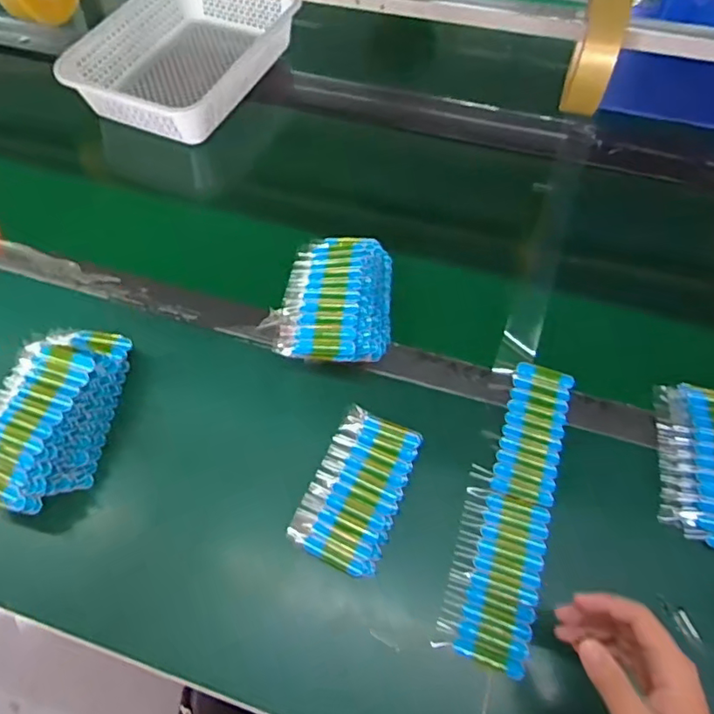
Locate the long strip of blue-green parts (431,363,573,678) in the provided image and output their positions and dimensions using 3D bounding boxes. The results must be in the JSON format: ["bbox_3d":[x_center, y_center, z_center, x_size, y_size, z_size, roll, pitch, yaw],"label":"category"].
[{"bbox_3d":[0.157,0.142,0.566,0.079,0.010,0.306,16,60,11],"label":"long strip of blue-green parts"}]

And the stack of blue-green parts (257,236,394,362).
[{"bbox_3d":[-0.025,-0.070,0.654,0.131,0.063,0.183,1,58,2],"label":"stack of blue-green parts"}]

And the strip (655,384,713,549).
[{"bbox_3d":[0.365,0.106,0.575,0.097,0.022,0.173,11,59,8],"label":"strip"}]

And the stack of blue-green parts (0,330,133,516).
[{"bbox_3d":[-0.317,0.057,0.582,0.101,0.071,0.200,6,59,5],"label":"stack of blue-green parts"}]

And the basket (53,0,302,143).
[{"bbox_3d":[-0.275,-0.496,0.924,0.260,0.085,0.356,24,62,15],"label":"basket"}]

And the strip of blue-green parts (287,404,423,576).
[{"bbox_3d":[0.002,0.129,0.564,0.090,0.011,0.154,18,60,12],"label":"strip of blue-green parts"}]

